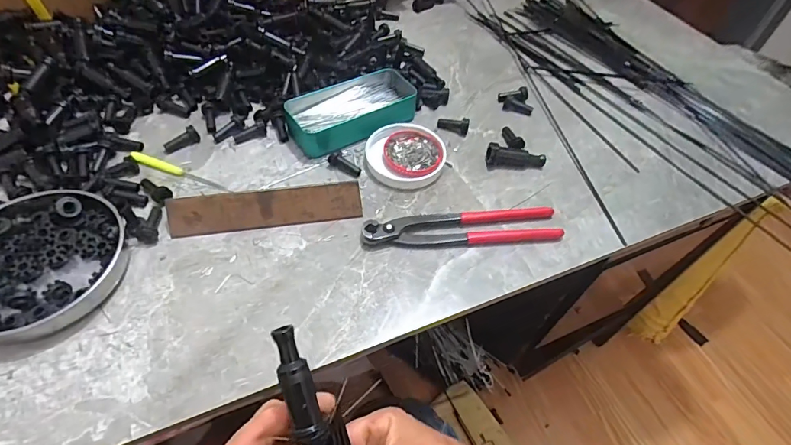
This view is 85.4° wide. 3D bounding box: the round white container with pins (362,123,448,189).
[{"bbox_3d":[0.012,-0.075,0.480,0.085,0.019,0.083,2,51,-3],"label":"round white container with pins"}]

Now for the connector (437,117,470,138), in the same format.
[{"bbox_3d":[0.071,-0.118,0.520,0.039,0.017,0.015,5,51,-1],"label":"connector"}]

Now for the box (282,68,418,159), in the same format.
[{"bbox_3d":[-0.054,-0.136,0.514,0.160,0.033,0.079,-27,58,-24],"label":"box"}]

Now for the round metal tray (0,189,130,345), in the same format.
[{"bbox_3d":[-0.306,0.032,0.363,0.135,0.026,0.133,2,51,-3],"label":"round metal tray"}]

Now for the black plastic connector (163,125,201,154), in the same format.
[{"bbox_3d":[-0.238,-0.090,0.476,0.039,0.015,0.013,-34,60,-11],"label":"black plastic connector"}]

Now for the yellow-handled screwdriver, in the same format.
[{"bbox_3d":[-0.224,-0.053,0.447,0.111,0.012,0.011,18,52,9],"label":"yellow-handled screwdriver"}]

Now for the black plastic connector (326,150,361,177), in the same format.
[{"bbox_3d":[-0.055,-0.064,0.467,0.039,0.012,0.012,32,54,1],"label":"black plastic connector"}]

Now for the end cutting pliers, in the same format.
[{"bbox_3d":[0.067,0.006,0.423,0.195,0.014,0.040,-5,52,-9],"label":"end cutting pliers"}]

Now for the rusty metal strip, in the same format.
[{"bbox_3d":[-0.122,-0.013,0.413,0.176,0.037,0.004,-6,11,-10],"label":"rusty metal strip"}]

